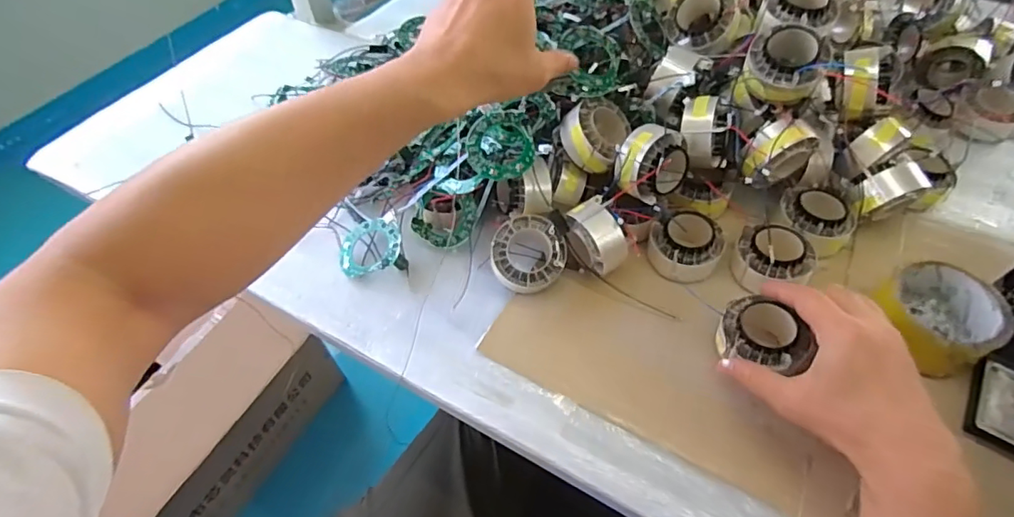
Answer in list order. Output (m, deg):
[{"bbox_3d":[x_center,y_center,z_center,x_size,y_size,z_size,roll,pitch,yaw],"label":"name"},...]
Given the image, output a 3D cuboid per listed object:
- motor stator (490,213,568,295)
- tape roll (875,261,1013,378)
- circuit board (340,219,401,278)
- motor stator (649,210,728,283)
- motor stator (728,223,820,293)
[{"bbox_3d":[0.019,-0.004,0.493,0.066,0.027,0.070,0,81,0],"label":"motor stator"},{"bbox_3d":[0.353,0.048,0.448,0.091,0.046,0.084,-1,52,2],"label":"tape roll"},{"bbox_3d":[-0.134,-0.014,0.527,0.061,0.014,0.061,-20,58,9],"label":"circuit board"},{"bbox_3d":[0.165,-0.013,0.503,0.064,0.030,0.060,29,59,23],"label":"motor stator"},{"bbox_3d":[0.241,0.001,0.494,0.059,0.041,0.055,-1,52,2],"label":"motor stator"}]

